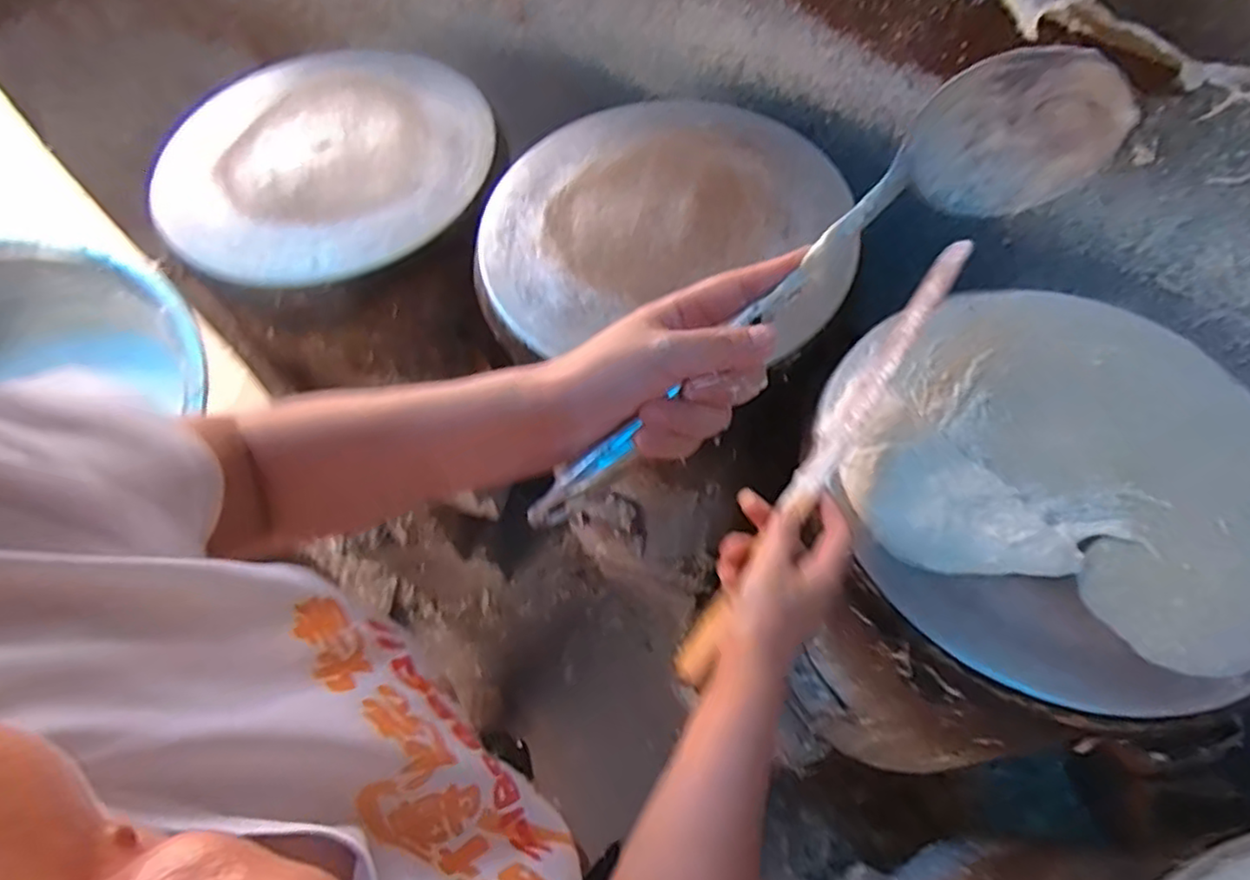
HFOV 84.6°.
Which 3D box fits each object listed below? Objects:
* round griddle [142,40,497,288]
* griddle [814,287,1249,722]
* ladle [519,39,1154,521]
[{"bbox_3d":[-0.349,-0.339,0.799,0.370,0.025,0.393,-17,64,-6],"label":"round griddle"},{"bbox_3d":[0.350,0.023,0.547,0.352,0.031,0.350,-1,62,3],"label":"griddle"},{"bbox_3d":[0.087,-0.065,0.343,0.331,0.081,0.063,-37,66,2],"label":"ladle"}]

